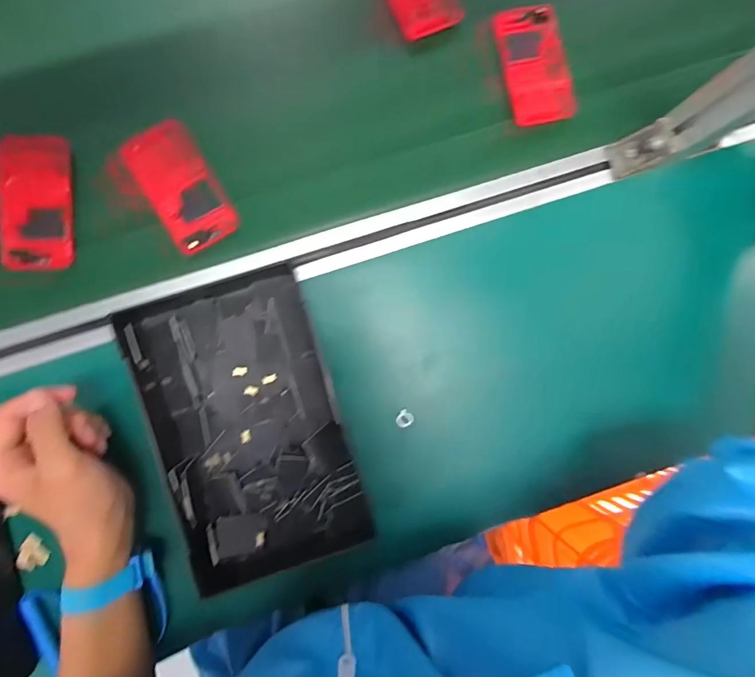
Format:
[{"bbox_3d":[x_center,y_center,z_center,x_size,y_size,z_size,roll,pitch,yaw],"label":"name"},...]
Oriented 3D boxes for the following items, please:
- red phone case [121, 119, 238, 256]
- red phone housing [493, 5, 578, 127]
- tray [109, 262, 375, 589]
[{"bbox_3d":[-0.192,-0.149,0.400,0.064,0.013,0.119,-30,89,-5],"label":"red phone case"},{"bbox_3d":[0.160,-0.282,0.425,0.065,0.014,0.120,-13,87,-5],"label":"red phone housing"},{"bbox_3d":[-0.117,0.083,0.386,0.161,0.052,0.263,-19,88,-5],"label":"tray"}]

